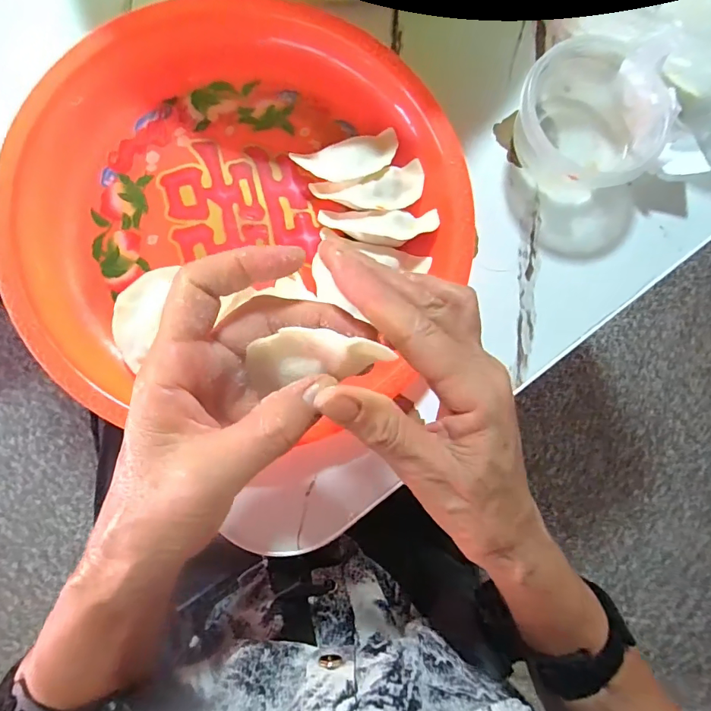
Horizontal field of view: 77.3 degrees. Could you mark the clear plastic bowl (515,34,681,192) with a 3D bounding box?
[{"bbox_3d":[0.173,-0.180,0.326,0.104,0.041,0.101,1,85,-5],"label":"clear plastic bowl"}]

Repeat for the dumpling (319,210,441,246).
[{"bbox_3d":[0.017,-0.089,0.304,0.082,0.018,0.026,-1,85,-5],"label":"dumpling"}]

